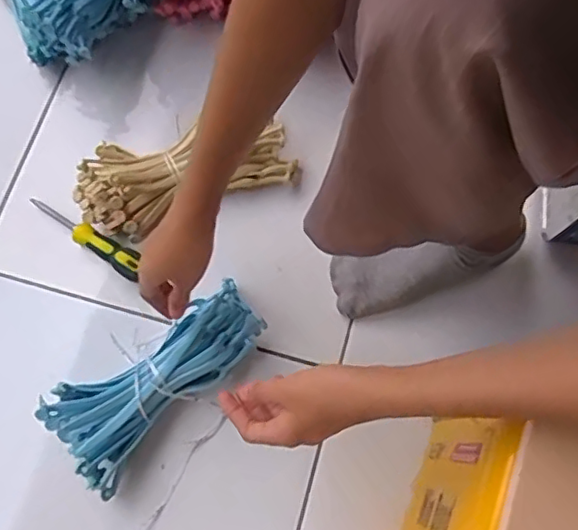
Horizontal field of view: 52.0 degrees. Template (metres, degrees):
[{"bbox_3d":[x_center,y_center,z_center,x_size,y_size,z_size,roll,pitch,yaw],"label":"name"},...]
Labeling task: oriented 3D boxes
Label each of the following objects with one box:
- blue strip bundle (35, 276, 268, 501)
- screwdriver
[{"bbox_3d":[-0.121,0.107,0.568,0.214,0.043,0.090,-39,77,-15],"label":"blue strip bundle"},{"bbox_3d":[-0.217,-0.033,0.638,0.146,0.026,0.027,34,76,9],"label":"screwdriver"}]

